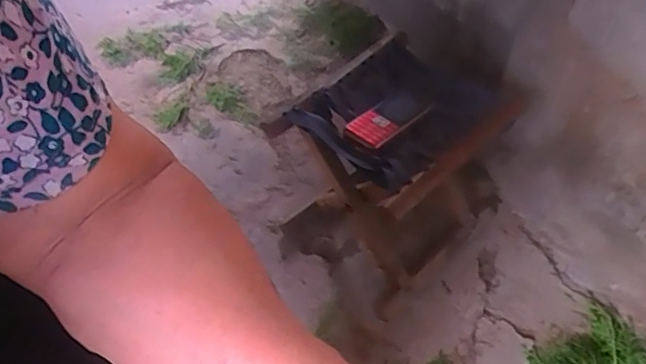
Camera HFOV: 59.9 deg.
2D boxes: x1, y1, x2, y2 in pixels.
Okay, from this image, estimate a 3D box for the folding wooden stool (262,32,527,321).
[{"bbox_3d":[0.083,-0.014,0.786,0.223,0.236,0.267,38,56,25],"label":"folding wooden stool"}]

